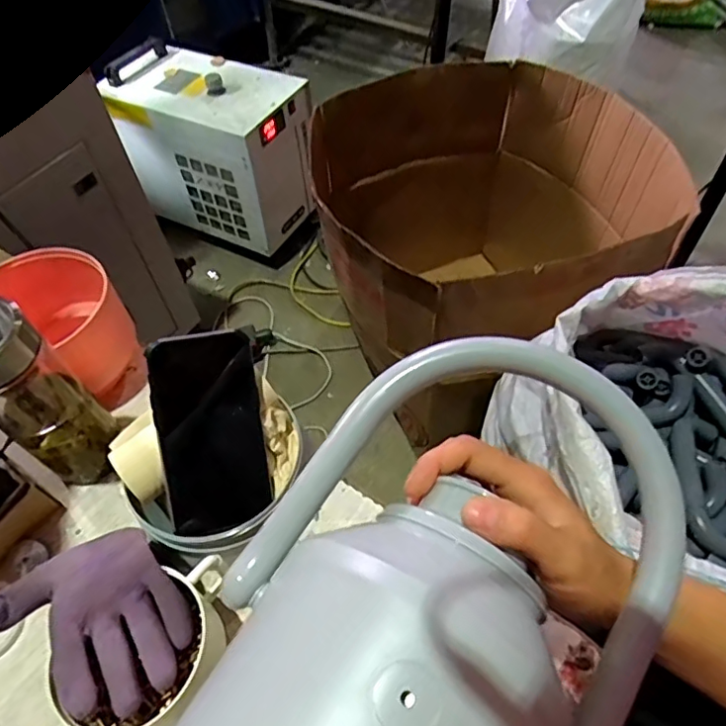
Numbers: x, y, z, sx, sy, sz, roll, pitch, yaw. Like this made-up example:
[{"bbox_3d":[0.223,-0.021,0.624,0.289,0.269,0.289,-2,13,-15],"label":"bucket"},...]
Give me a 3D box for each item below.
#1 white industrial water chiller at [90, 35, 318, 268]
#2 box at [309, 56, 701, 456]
[{"bbox_3d":[-0.398,-0.582,1.614,0.496,0.452,0.332,28,60,21],"label":"white industrial water chiller"},{"bbox_3d":[0.222,-0.235,1.244,0.608,0.608,0.718,-17,55,-9],"label":"box"}]

